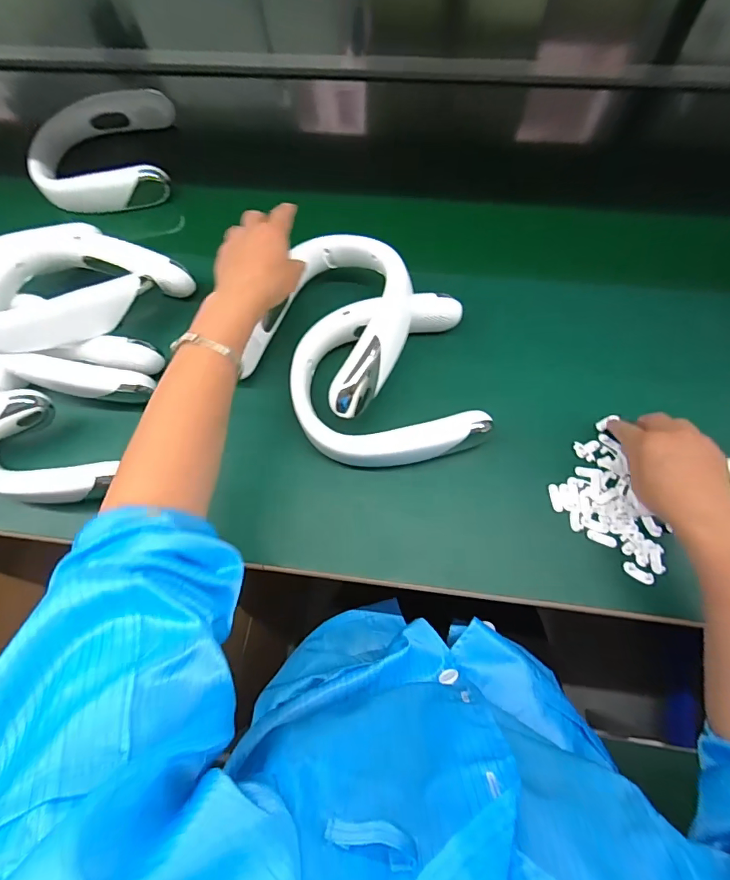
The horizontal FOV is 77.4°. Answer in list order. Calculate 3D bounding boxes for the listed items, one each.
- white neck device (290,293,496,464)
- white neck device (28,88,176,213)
[{"bbox_3d":[0.023,-0.064,0.503,0.203,0.046,0.191,-10,69,-1],"label":"white neck device"},{"bbox_3d":[-0.395,-0.429,0.684,0.202,0.046,0.204,-9,69,0],"label":"white neck device"}]

